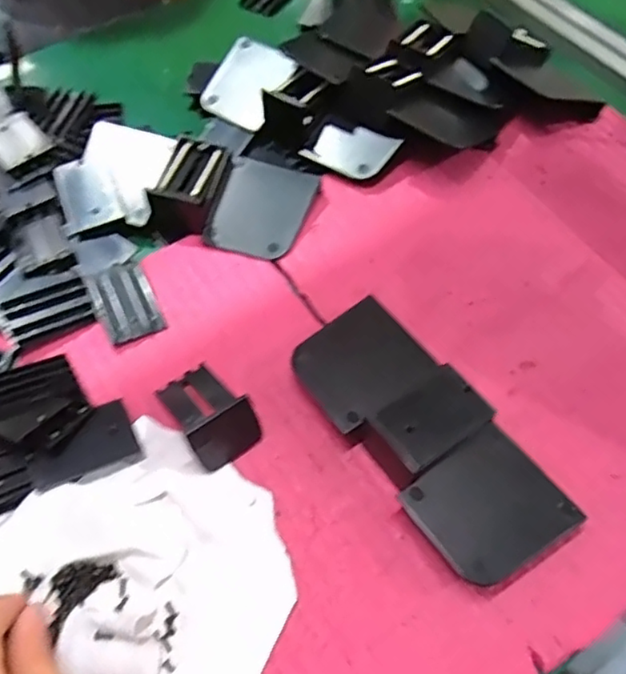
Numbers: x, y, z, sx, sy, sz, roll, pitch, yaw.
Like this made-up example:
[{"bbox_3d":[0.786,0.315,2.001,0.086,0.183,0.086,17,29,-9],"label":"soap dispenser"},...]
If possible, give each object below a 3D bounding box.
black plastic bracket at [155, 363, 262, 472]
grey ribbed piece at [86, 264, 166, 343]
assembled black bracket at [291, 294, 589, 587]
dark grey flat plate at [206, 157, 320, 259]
[{"bbox_3d":[-0.058,0.038,0.339,0.037,0.027,0.060,-30,63,-18],"label":"black plastic bracket"},{"bbox_3d":[-0.118,-0.023,0.388,0.035,0.010,0.053,-23,61,-14],"label":"grey ribbed piece"},{"bbox_3d":[0.057,0.051,0.332,0.069,0.029,0.161,-32,63,-19],"label":"assembled black bracket"},{"bbox_3d":[-0.037,-0.087,0.425,0.064,0.011,0.072,17,72,2],"label":"dark grey flat plate"}]

